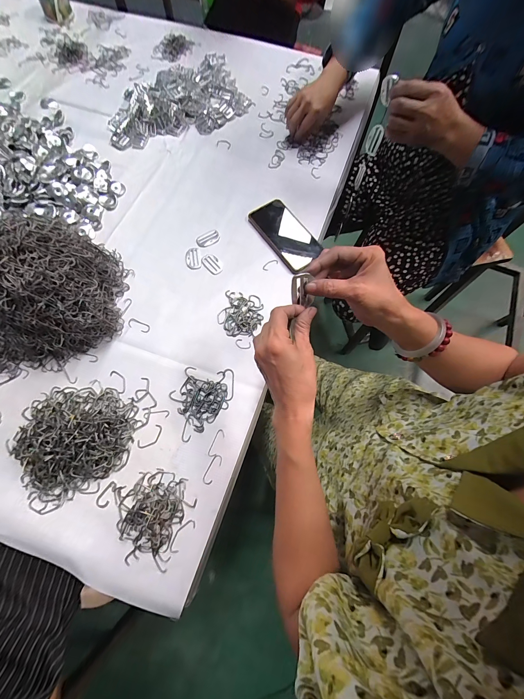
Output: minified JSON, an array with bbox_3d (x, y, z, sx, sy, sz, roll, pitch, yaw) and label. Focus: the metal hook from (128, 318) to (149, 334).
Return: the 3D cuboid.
[{"bbox_3d":[-0.219,-0.043,0.486,0.043,0.004,0.016,23,73,7],"label":"metal hook"}]

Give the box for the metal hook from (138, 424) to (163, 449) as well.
[{"bbox_3d":[-0.173,0.138,0.427,0.042,0.004,0.022,-43,77,-13],"label":"metal hook"}]

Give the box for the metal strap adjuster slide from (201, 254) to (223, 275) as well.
[{"bbox_3d":[-0.099,-0.169,0.540,0.031,0.004,0.050,-35,75,-11],"label":"metal strap adjuster slide"}]

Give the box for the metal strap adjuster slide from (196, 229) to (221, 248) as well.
[{"bbox_3d":[-0.107,-0.221,0.548,0.048,0.005,0.031,-30,74,-10],"label":"metal strap adjuster slide"}]

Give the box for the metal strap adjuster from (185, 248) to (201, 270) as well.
[{"bbox_3d":[-0.136,-0.177,0.533,0.029,0.004,0.049,-16,72,-6],"label":"metal strap adjuster"}]

